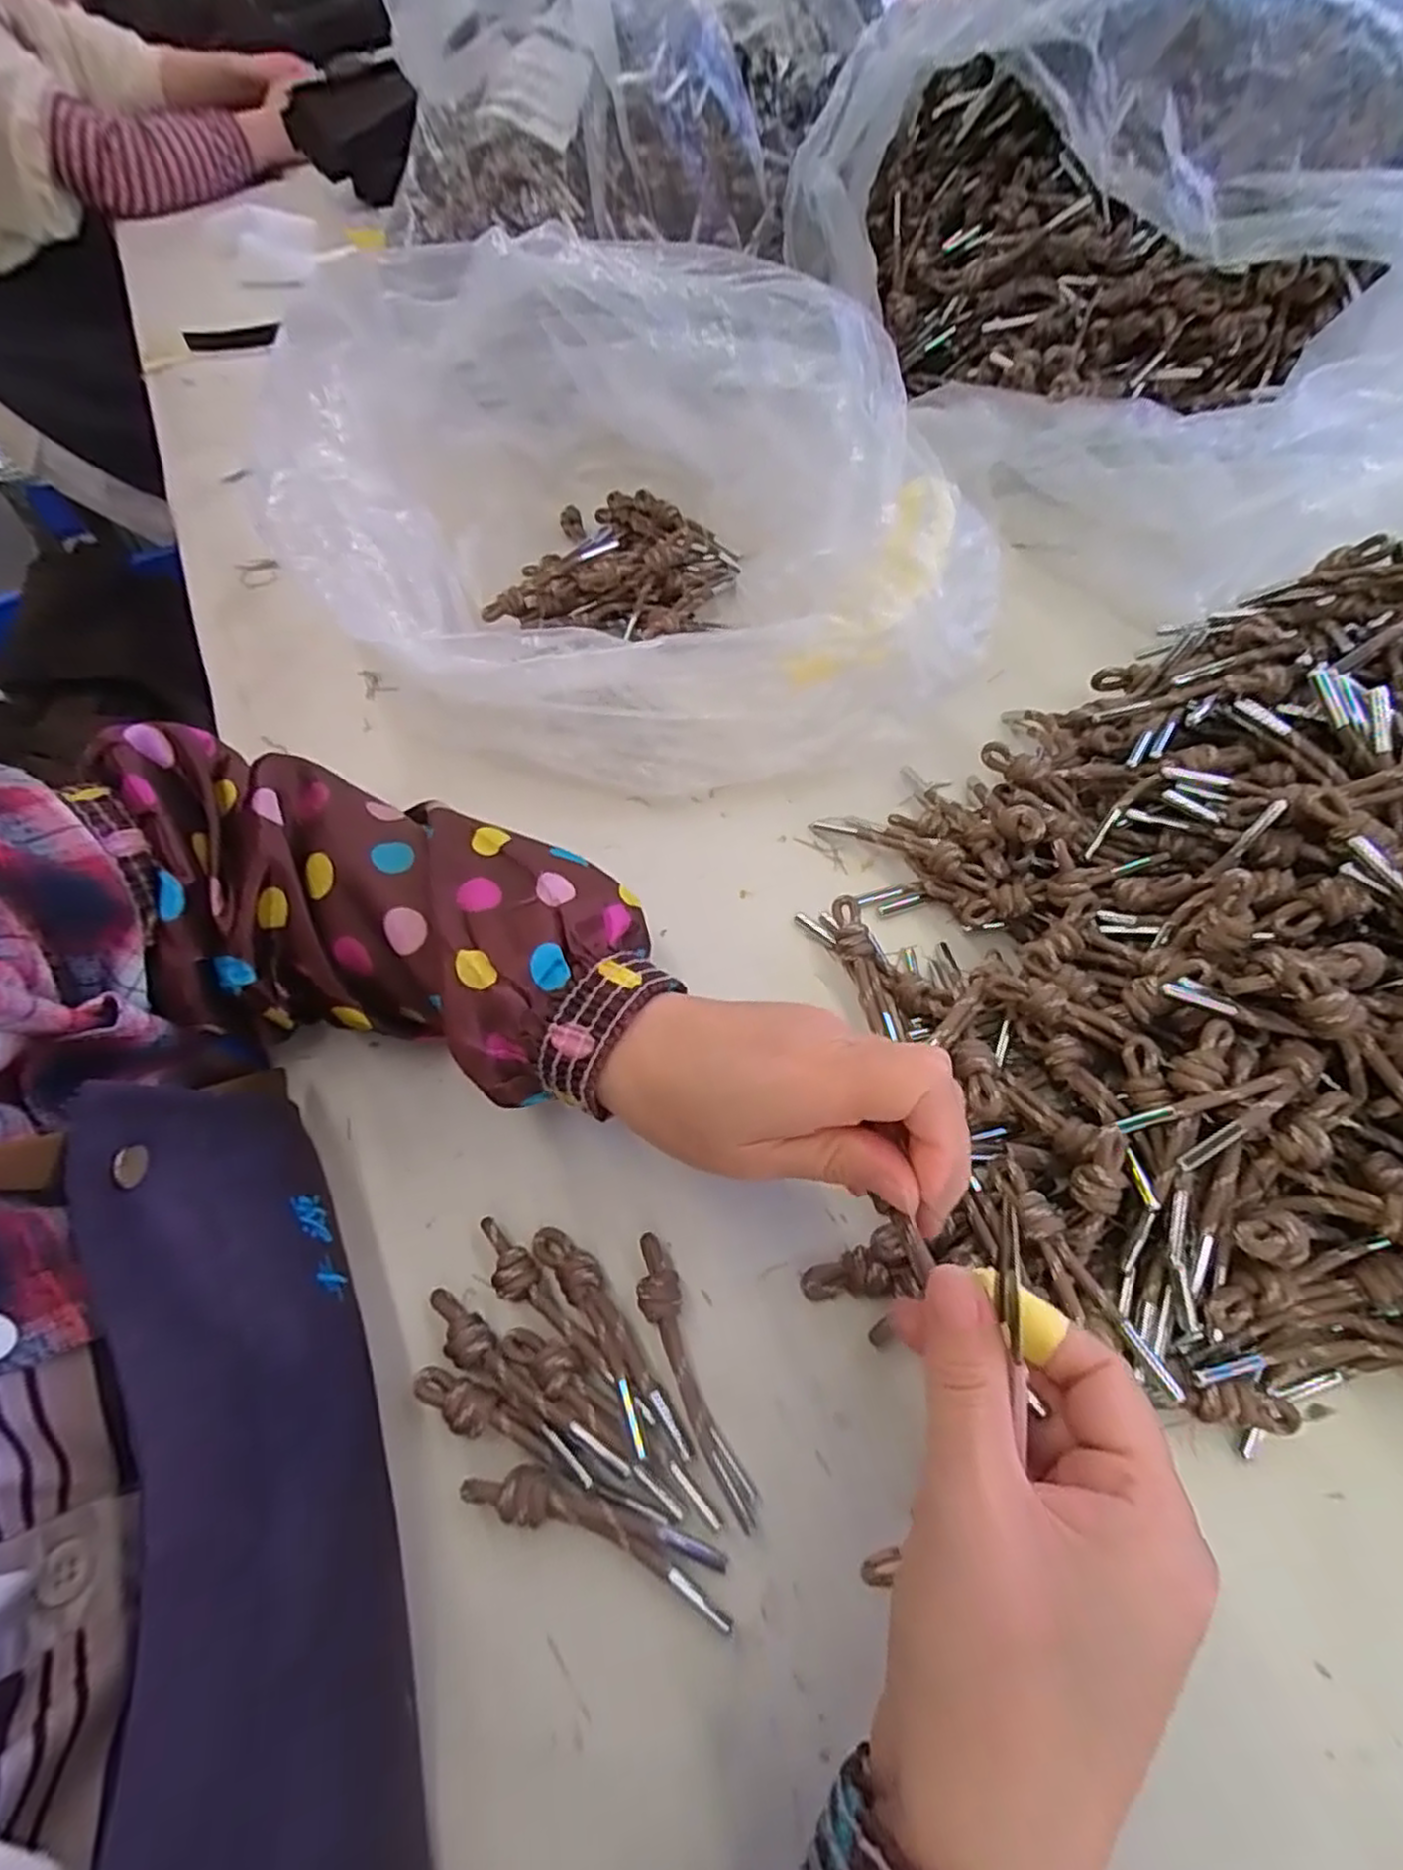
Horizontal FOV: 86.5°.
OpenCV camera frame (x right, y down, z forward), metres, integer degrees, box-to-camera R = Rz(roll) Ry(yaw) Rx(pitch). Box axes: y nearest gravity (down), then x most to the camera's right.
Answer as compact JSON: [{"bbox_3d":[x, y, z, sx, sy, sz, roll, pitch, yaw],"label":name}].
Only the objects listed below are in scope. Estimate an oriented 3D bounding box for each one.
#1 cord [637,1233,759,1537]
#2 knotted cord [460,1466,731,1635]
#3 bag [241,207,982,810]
[{"bbox_3d":[-0.003,0.153,0.260,0.015,0.014,0.093,-24,60,-9],"label":"cord"},{"bbox_3d":[-0.033,0.190,0.238,0.089,0.011,0.016,15,62,14],"label":"knotted cord"},{"bbox_3d":[-0.046,-0.228,0.407,0.398,0.144,0.252,24,65,18],"label":"bag"}]

